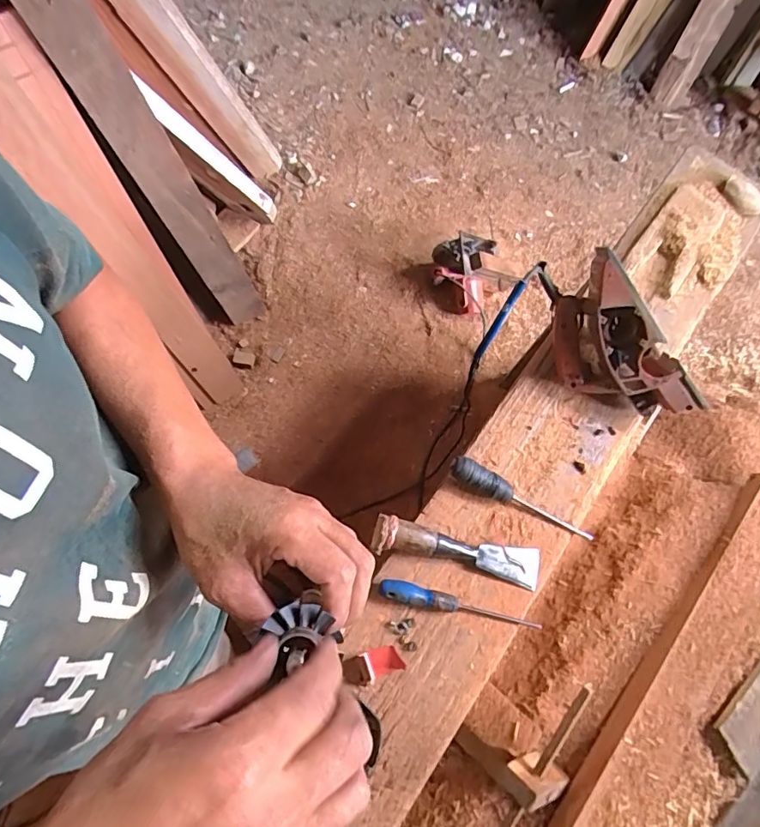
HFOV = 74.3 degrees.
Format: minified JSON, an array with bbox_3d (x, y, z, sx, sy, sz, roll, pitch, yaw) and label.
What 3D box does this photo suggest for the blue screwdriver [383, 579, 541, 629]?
[{"bbox_3d":[0.110,0.264,0.685,0.228,0.024,0.027,17,68,-8],"label":"blue screwdriver"}]

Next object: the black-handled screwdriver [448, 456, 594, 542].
[{"bbox_3d":[0.206,0.127,0.738,0.228,0.033,0.034,29,69,-9],"label":"black-handled screwdriver"}]

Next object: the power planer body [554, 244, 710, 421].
[{"bbox_3d":[0.360,-0.103,0.796,0.153,0.115,0.273,-32,99,28],"label":"power planer body"}]

